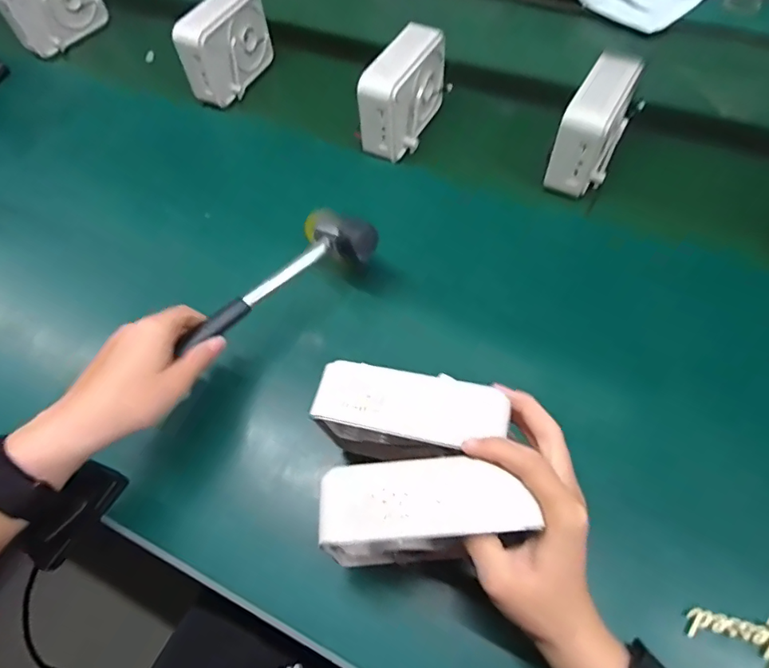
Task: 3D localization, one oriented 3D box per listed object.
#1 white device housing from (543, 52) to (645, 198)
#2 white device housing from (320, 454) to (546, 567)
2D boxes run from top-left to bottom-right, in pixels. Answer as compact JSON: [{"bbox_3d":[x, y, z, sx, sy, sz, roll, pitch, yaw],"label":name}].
[{"bbox_3d":[0.217,-0.206,0.523,0.054,0.103,0.117,27,66,18],"label":"white device housing"},{"bbox_3d":[0.024,0.102,0.294,0.115,0.041,0.051,-8,60,6],"label":"white device housing"}]

